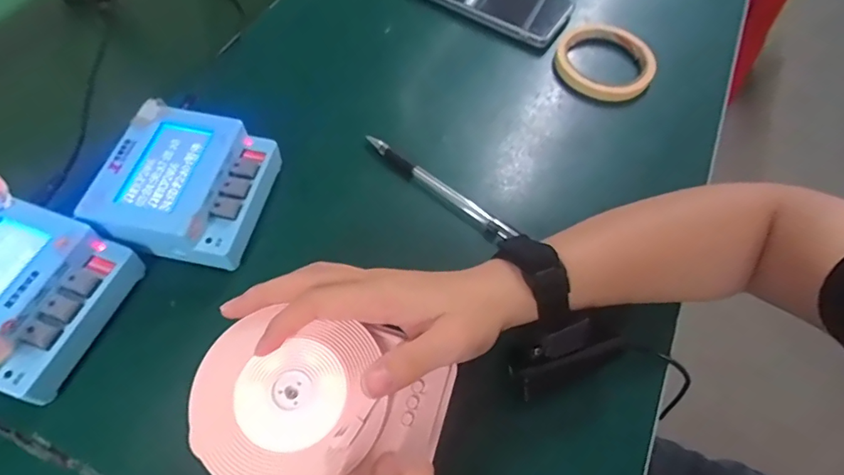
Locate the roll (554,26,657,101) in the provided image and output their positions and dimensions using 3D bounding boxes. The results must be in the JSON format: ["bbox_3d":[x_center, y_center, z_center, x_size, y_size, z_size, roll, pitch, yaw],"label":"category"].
[{"bbox_3d":[0.176,-0.170,0.470,0.092,0.013,0.092,1,60,-2],"label":"roll"}]

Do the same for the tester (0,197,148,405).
[{"bbox_3d":[-0.247,0.037,0.305,0.100,0.051,0.103,19,60,8],"label":"tester"}]

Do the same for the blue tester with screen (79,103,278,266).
[{"bbox_3d":[-0.165,-0.036,0.352,0.100,0.047,0.106,11,60,3],"label":"blue tester with screen"}]

